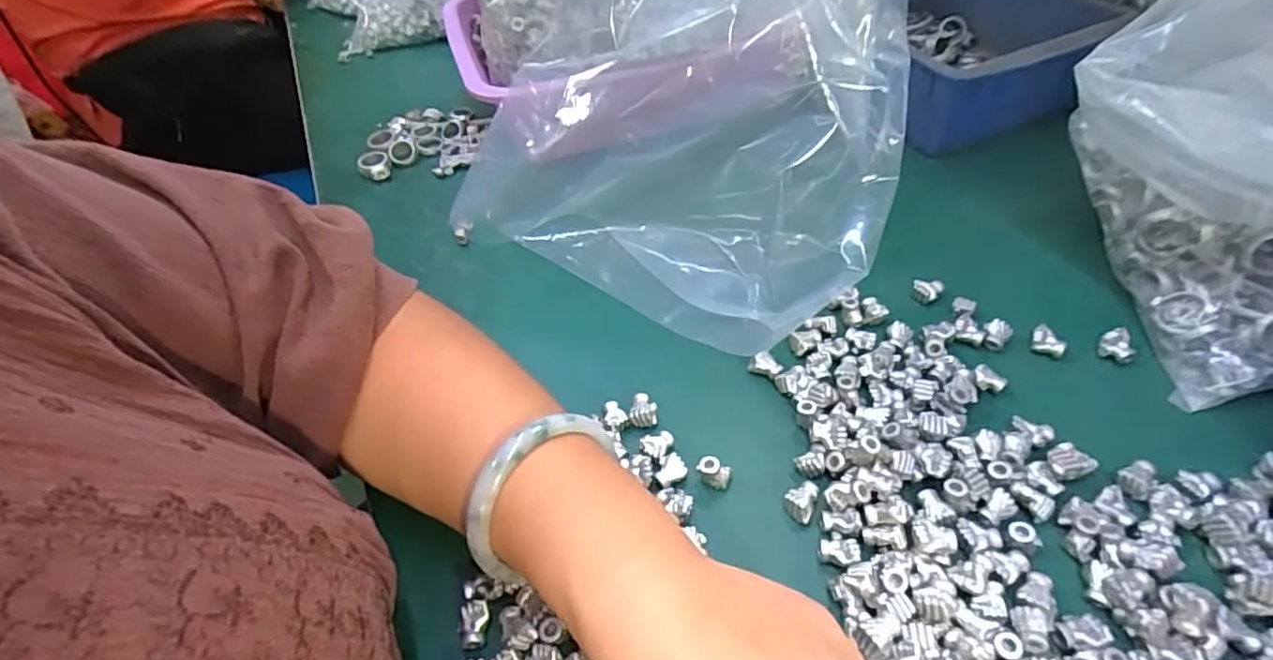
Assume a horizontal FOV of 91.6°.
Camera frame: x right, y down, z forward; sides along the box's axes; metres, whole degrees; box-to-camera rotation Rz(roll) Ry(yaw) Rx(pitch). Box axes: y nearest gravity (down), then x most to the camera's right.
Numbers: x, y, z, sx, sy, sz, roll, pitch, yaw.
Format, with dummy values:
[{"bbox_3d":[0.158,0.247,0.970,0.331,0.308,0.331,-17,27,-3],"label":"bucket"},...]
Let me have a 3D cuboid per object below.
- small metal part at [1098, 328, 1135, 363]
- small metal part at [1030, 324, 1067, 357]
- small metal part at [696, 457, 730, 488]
[{"bbox_3d":[0.265,0.008,0.340,0.018,0.009,0.016,-36,54,-24],"label":"small metal part"},{"bbox_3d":[0.230,0.006,0.346,0.017,0.009,0.012,27,56,27],"label":"small metal part"},{"bbox_3d":[0.038,0.070,0.304,0.016,0.020,0.009,1,48,8],"label":"small metal part"}]

